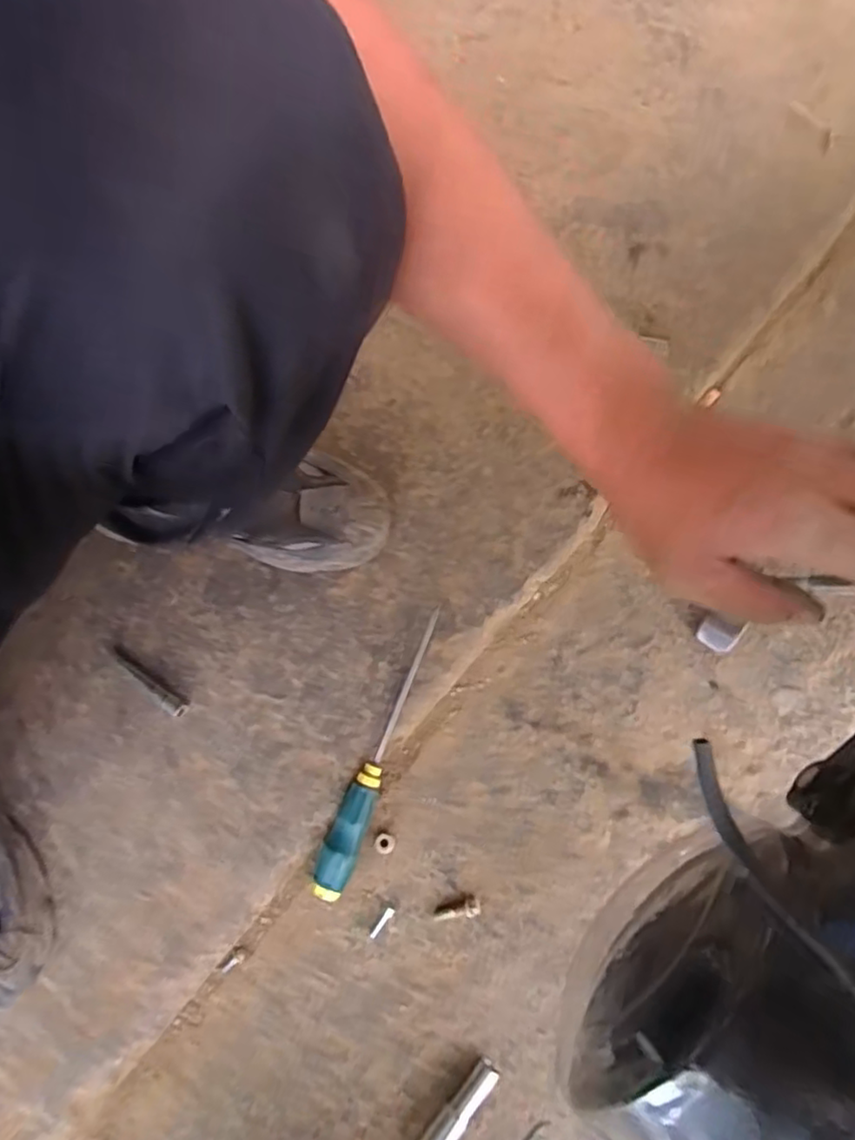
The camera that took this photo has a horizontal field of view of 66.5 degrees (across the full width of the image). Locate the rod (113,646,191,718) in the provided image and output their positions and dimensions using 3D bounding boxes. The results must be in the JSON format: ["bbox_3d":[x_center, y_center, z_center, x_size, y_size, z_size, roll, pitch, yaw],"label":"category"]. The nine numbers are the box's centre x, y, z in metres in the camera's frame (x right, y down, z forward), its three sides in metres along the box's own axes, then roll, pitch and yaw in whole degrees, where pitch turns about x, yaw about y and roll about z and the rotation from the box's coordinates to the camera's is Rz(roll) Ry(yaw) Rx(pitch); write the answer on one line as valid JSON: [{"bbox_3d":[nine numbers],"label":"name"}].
[{"bbox_3d":[-0.246,0.097,0.574,0.091,0.010,0.017,37,78,12],"label":"rod"}]

